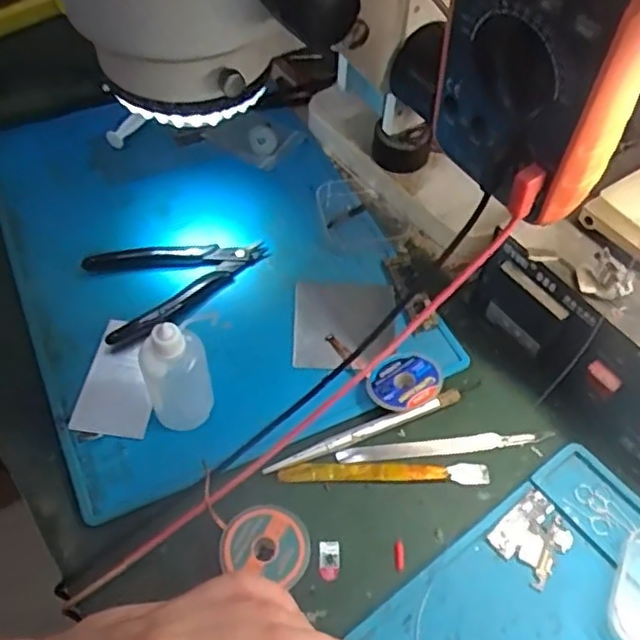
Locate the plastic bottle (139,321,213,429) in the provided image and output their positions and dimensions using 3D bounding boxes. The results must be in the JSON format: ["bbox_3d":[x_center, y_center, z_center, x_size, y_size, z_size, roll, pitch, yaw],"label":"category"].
[{"bbox_3d":[-0.080,0.030,0.371,0.035,0.079,0.027,-24,58,-17],"label":"plastic bottle"}]

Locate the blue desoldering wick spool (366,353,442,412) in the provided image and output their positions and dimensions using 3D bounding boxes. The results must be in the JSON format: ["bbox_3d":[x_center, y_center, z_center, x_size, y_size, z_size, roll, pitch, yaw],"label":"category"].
[{"bbox_3d":[0.051,0.041,0.413,0.043,0.021,0.035,-23,56,-15],"label":"blue desoldering wick spool"}]

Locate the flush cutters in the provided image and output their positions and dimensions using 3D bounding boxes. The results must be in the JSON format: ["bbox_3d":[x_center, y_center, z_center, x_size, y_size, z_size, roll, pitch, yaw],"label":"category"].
[{"bbox_3d":[-0.096,-0.033,0.459,0.120,0.014,0.071,-23,58,-16],"label":"flush cutters"}]

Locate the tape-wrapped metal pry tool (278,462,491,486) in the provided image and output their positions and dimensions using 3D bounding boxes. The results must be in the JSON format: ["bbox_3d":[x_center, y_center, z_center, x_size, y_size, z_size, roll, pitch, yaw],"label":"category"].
[{"bbox_3d":[0.038,0.088,0.385,0.119,0.006,0.011,1,54,0],"label":"tape-wrapped metal pry tool"}]

